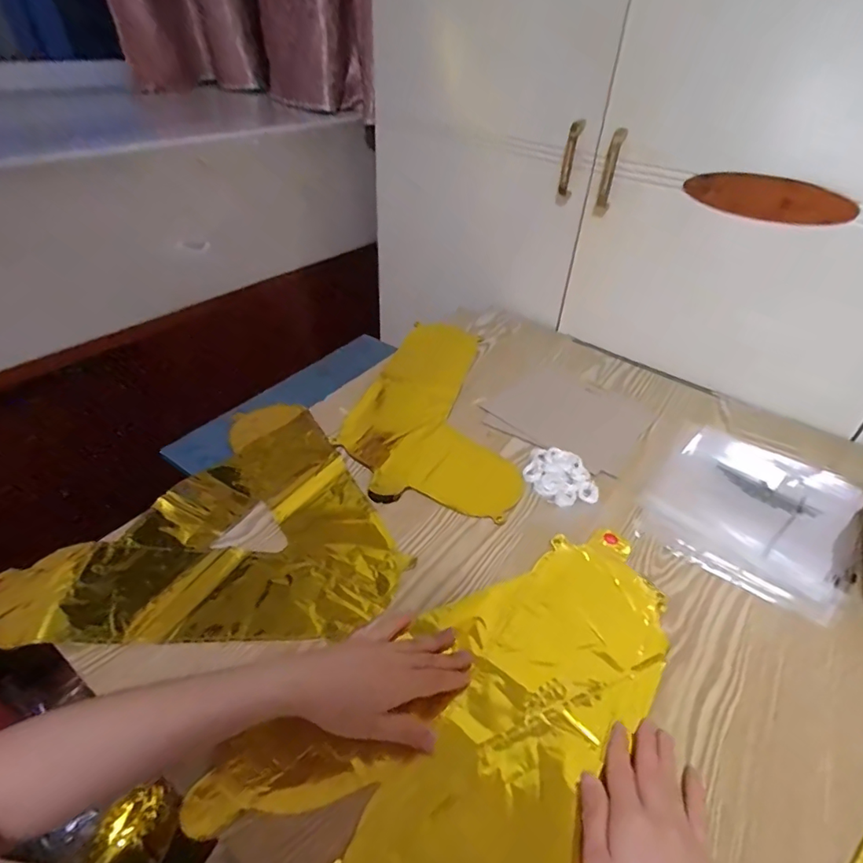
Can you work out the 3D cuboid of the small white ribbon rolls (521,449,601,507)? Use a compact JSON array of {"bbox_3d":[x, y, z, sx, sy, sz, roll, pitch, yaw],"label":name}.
[{"bbox_3d":[0.150,0.052,0.596,0.067,0.024,0.080,-11,42,-17],"label":"small white ribbon rolls"}]

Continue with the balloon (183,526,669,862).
[{"bbox_3d":[0.051,0.220,0.419,0.223,0.012,0.403,32,47,30],"label":"balloon"}]

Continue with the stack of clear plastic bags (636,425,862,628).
[{"bbox_3d":[0.378,0.083,0.592,0.205,0.010,0.258,28,45,27],"label":"stack of clear plastic bags"}]

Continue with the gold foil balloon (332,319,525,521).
[{"bbox_3d":[0.013,-0.044,0.698,0.220,0.014,0.370,8,40,6],"label":"gold foil balloon"}]

